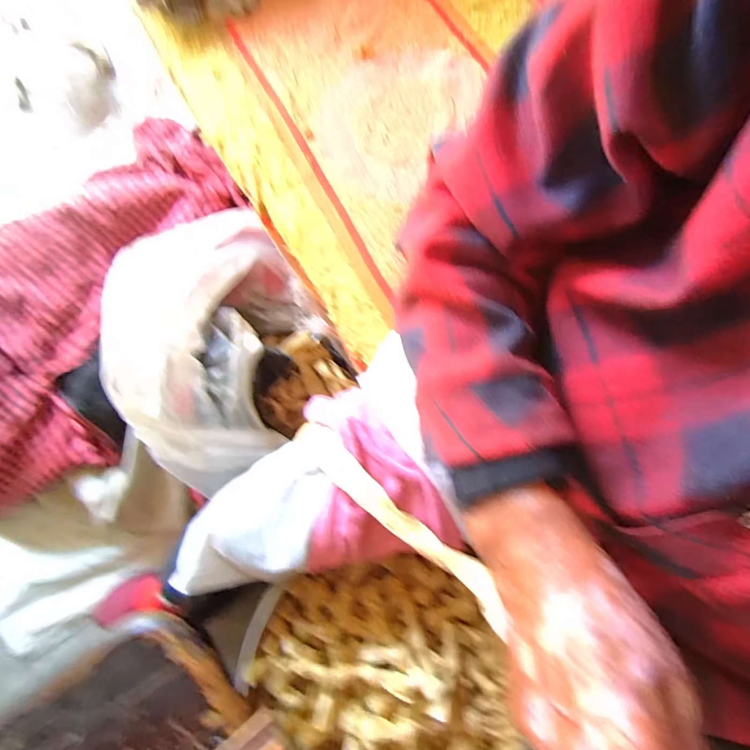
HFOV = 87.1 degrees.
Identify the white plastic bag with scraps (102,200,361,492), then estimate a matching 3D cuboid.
[{"bbox_3d":[-0.204,-0.048,0.589,0.261,0.278,0.328,-36,76,-8],"label":"white plastic bag with scraps"}]

